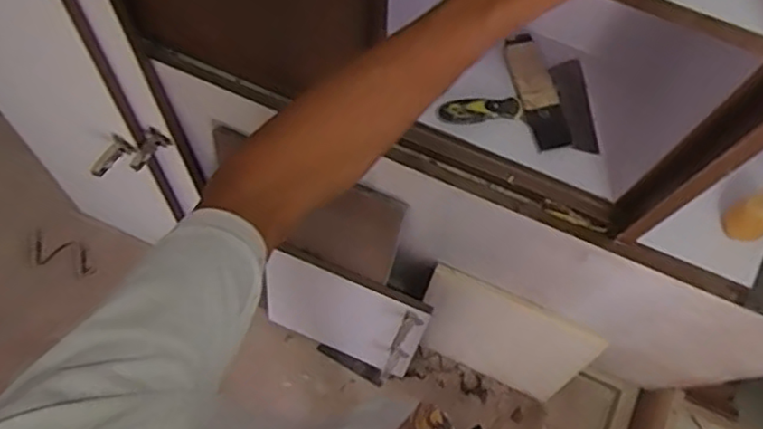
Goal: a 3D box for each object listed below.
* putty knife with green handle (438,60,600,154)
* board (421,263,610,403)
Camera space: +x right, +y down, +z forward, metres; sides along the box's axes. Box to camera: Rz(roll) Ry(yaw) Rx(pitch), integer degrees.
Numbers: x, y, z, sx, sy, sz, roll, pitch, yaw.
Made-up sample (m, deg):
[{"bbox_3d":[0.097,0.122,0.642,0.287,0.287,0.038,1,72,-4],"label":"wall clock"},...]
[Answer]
[{"bbox_3d":[0.181,-0.146,0.848,0.203,0.028,0.135,-2,72,-1],"label":"putty knife with green handle"},{"bbox_3d":[0.235,0.255,1.288,0.329,0.325,0.017,25,53,8],"label":"board"}]

